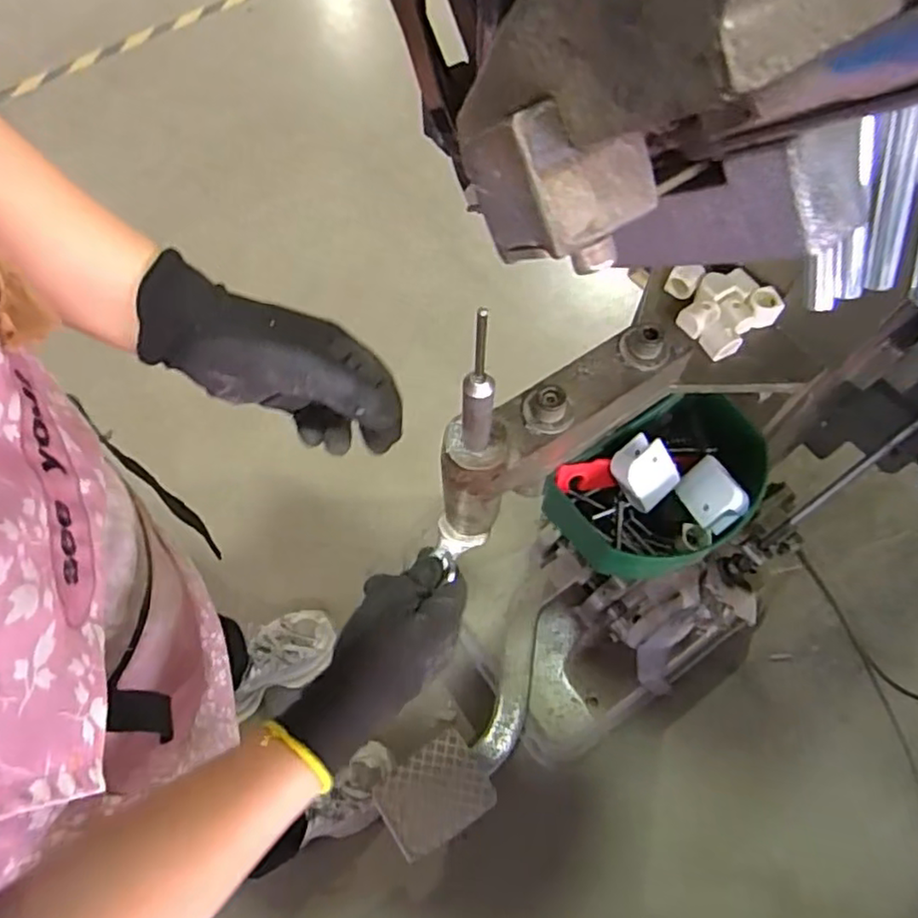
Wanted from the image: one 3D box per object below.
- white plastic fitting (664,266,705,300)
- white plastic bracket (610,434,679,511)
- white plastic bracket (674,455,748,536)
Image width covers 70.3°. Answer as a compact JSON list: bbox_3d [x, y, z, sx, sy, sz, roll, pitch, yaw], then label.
[{"bbox_3d":[0.161,-0.128,0.470,0.022,0.022,0.017,23,69,12],"label":"white plastic fitting"},{"bbox_3d":[0.126,0.009,0.445,0.038,0.021,0.043,-34,106,3],"label":"white plastic bracket"},{"bbox_3d":[0.173,0.024,0.446,0.036,0.021,0.045,-49,48,18],"label":"white plastic bracket"}]

